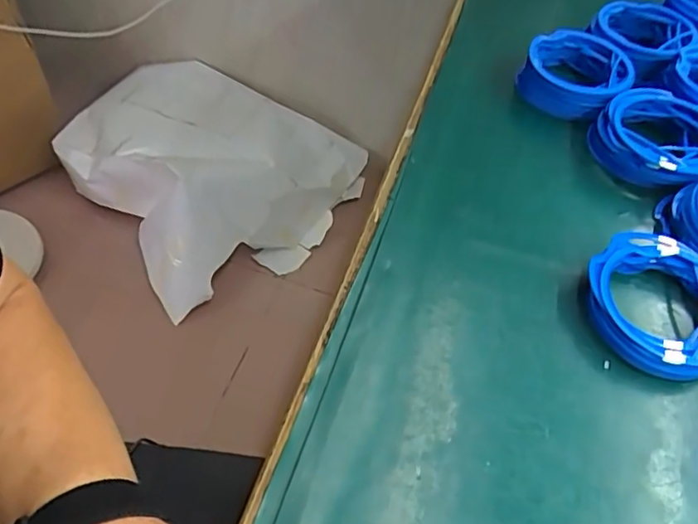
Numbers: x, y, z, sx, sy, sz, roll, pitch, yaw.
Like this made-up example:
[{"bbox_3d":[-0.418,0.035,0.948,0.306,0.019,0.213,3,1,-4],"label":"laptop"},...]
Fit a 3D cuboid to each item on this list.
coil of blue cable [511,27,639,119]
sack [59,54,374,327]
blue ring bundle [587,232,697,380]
[{"bbox_3d":[0.211,-0.173,0.540,0.096,0.048,0.090,29,55,16],"label":"coil of blue cable"},{"bbox_3d":[-0.322,-0.241,1.414,0.584,0.223,0.596,-33,62,-27],"label":"sack"},{"bbox_3d":[0.213,0.029,0.391,0.100,0.026,0.097,3,52,-4],"label":"blue ring bundle"}]

